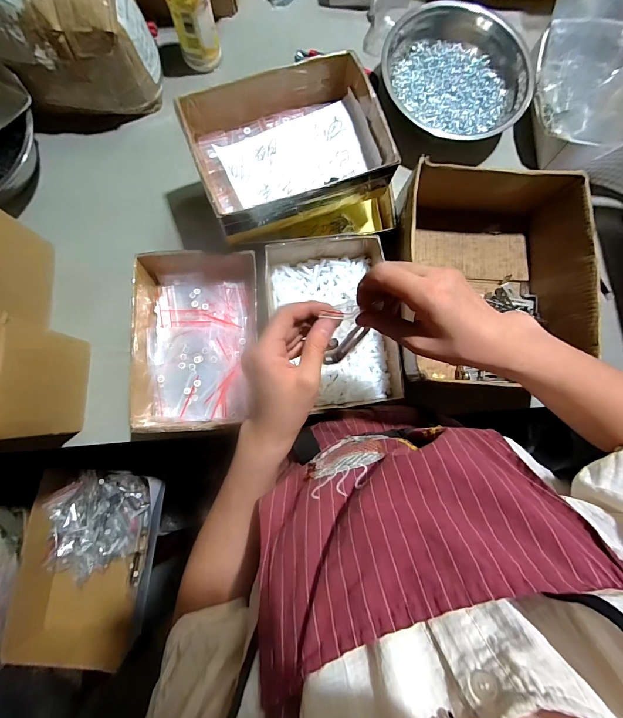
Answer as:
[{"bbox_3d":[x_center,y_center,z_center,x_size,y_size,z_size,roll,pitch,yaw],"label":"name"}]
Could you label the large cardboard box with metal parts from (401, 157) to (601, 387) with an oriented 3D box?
[{"bbox_3d":[0.261,-0.133,0.515,0.262,0.124,0.271,-1,83,-3],"label":"large cardboard box with metal parts"}]

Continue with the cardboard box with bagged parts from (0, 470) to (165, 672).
[{"bbox_3d":[-0.451,0.415,0.701,0.228,0.142,0.339,5,83,-2],"label":"cardboard box with bagged parts"}]

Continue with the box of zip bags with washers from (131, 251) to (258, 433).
[{"bbox_3d":[-0.172,-0.030,0.496,0.170,0.063,0.263,-2,83,-3],"label":"box of zip bags with washers"}]

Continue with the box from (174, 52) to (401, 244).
[{"bbox_3d":[-0.028,-0.290,0.464,0.243,0.065,0.178,-20,85,-5],"label":"box"}]

